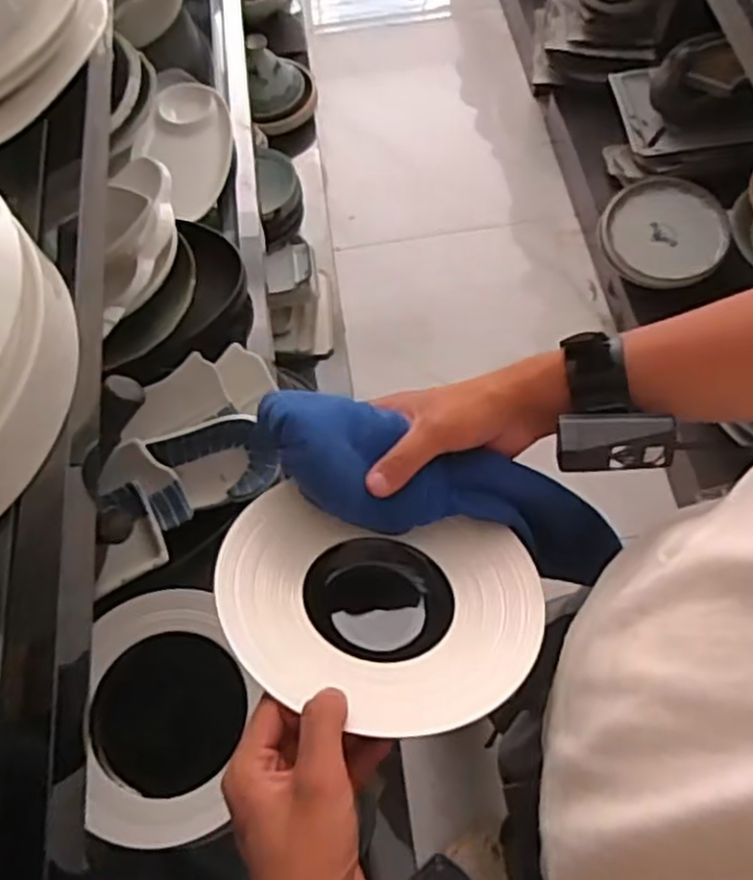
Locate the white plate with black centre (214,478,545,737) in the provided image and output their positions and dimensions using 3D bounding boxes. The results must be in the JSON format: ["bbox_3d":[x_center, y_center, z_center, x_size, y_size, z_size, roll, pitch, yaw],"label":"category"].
[{"bbox_3d":[0.003,0.090,0.453,0.191,0.036,0.174,1,39,-1],"label":"white plate with black centre"}]

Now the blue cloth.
[{"bbox_3d":[0.052,0.037,0.496,0.271,0.043,0.073,20,64,-14],"label":"blue cloth"}]

